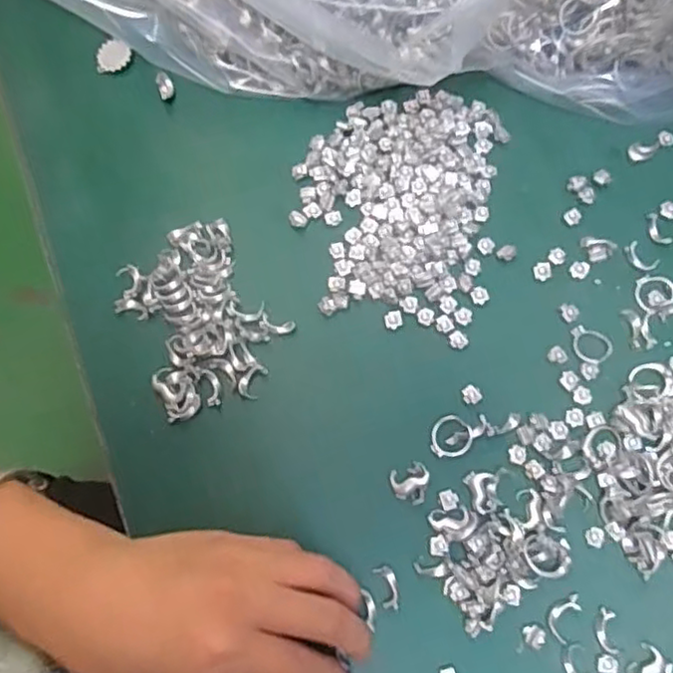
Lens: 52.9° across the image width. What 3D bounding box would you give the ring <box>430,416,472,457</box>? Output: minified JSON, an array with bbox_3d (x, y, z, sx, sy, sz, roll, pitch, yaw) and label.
[{"bbox_3d":[0.059,0.050,0.341,0.021,0.004,0.020,0,74,1],"label":"ring"}]

